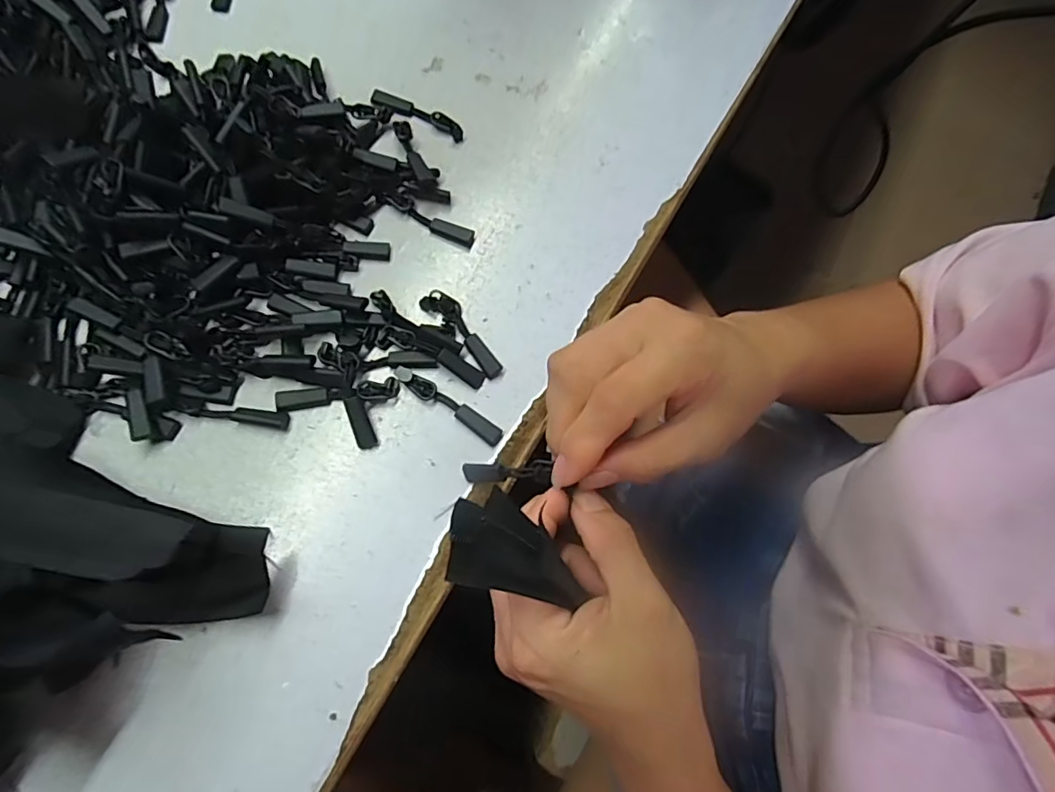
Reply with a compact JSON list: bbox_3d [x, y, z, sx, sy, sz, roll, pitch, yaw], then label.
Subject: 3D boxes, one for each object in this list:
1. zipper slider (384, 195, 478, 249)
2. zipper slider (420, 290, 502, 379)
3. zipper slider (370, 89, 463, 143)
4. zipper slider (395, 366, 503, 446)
[{"bbox_3d":[-0.053,-0.096,0.286,0.052,0.007,0.012,26,72,2],"label":"zipper slider"},{"bbox_3d":[-0.032,-0.033,0.268,0.015,0.006,0.054,-41,81,-16],"label":"zipper slider"},{"bbox_3d":[-0.063,-0.163,0.306,0.057,0.008,0.012,24,72,2],"label":"zipper slider"},{"bbox_3d":[-0.039,0.004,0.255,0.059,0.009,0.009,32,73,4],"label":"zipper slider"}]

